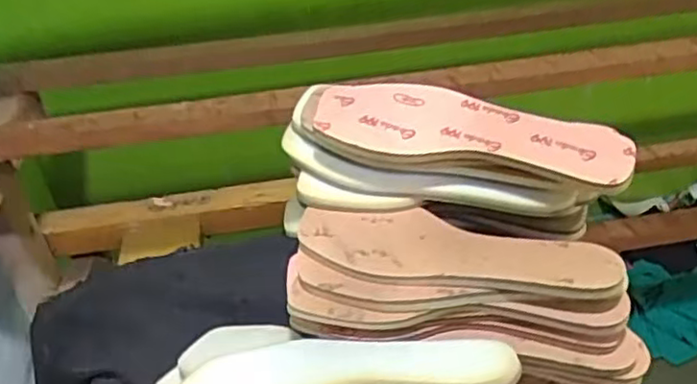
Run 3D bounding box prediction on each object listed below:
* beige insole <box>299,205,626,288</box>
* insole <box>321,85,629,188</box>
[{"bbox_3d":[0.079,0.040,0.516,0.236,0.008,0.071,4,37,13],"label":"beige insole"},{"bbox_3d":[0.088,-0.050,0.529,0.250,0.009,0.078,12,49,17],"label":"insole"}]

